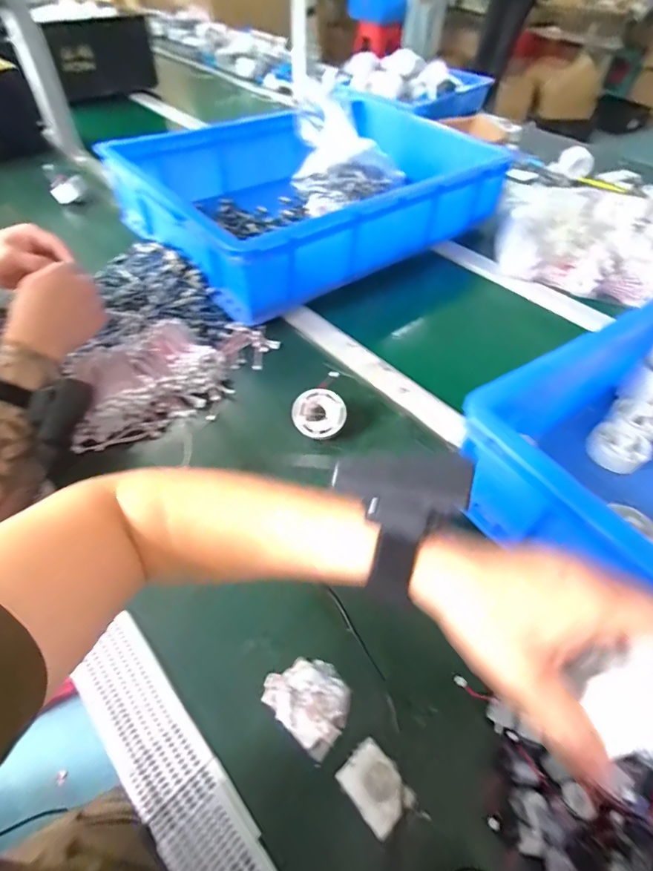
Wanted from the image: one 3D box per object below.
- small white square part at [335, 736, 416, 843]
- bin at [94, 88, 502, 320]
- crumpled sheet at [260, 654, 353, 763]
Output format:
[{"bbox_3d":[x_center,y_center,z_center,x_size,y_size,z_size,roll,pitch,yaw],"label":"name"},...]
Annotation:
[{"bbox_3d":[0.036,0.259,0.309,0.038,0.012,0.048,-35,61,-26],"label":"small white square part"},{"bbox_3d":[-0.008,-0.449,0.751,0.616,0.121,0.425,-31,60,-24],"label":"bin"},{"bbox_3d":[-0.014,0.212,0.338,0.066,0.004,0.054,35,58,22],"label":"crumpled sheet"}]

